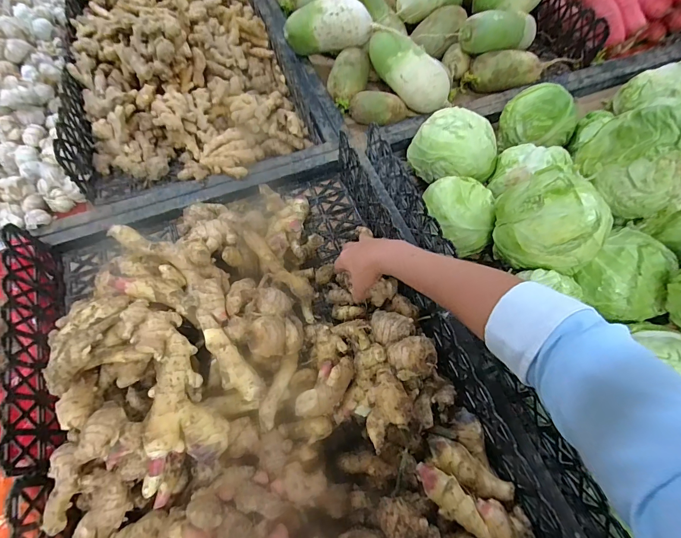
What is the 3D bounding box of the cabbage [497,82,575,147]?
[{"bbox_3d":[0.388,-0.292,0.677,0.132,0.103,0.105,32,68,14],"label":"cabbage"}]

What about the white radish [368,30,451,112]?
[{"bbox_3d":[0.142,-0.419,0.727,0.212,0.073,0.070,45,71,5],"label":"white radish"}]

